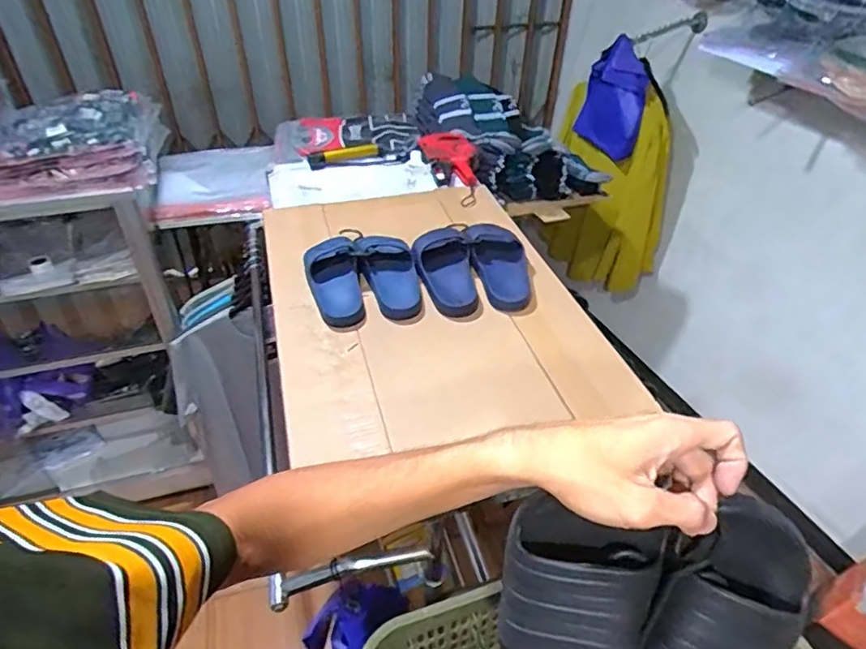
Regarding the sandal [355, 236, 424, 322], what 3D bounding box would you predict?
[{"bbox_3d":[-0.074,-0.088,1.012,0.098,0.050,0.191,-10,42,-13],"label":"sandal"}]

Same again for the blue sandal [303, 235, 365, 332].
[{"bbox_3d":[-0.169,-0.075,0.988,0.084,0.054,0.188,-9,42,-12],"label":"blue sandal"}]

